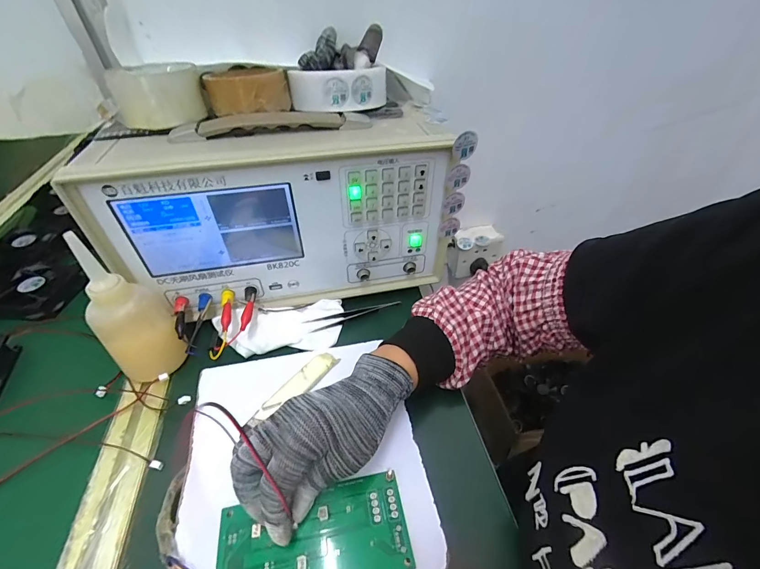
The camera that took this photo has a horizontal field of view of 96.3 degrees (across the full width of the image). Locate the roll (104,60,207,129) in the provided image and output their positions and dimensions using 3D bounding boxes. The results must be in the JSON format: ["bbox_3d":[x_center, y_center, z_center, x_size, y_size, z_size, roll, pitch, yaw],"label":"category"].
[{"bbox_3d":[-0.228,-0.200,0.352,0.081,0.043,0.088,-19,47,-17],"label":"roll"}]

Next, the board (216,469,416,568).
[{"bbox_3d":[-0.047,0.185,0.246,0.132,0.007,0.065,-10,45,-13],"label":"board"}]

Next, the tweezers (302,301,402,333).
[{"bbox_3d":[-0.030,0.039,0.414,0.118,0.006,0.017,-13,46,-11],"label":"tweezers"}]

